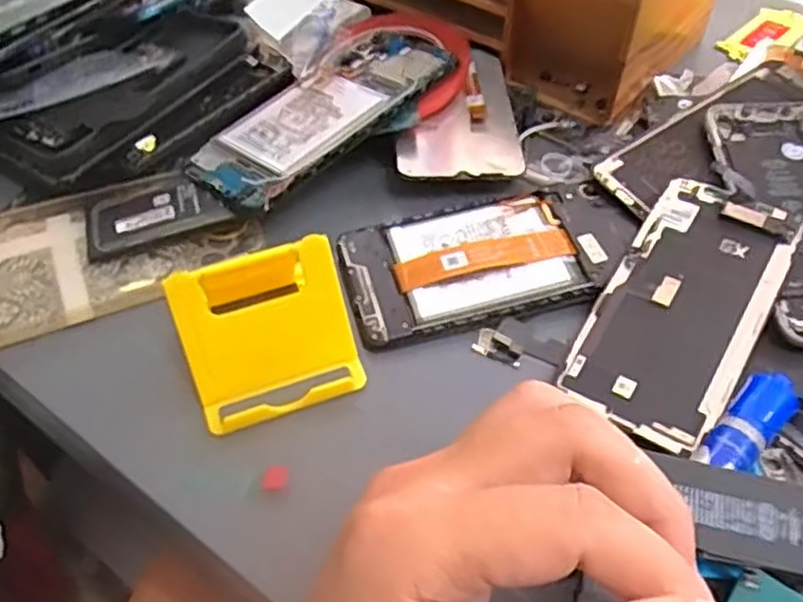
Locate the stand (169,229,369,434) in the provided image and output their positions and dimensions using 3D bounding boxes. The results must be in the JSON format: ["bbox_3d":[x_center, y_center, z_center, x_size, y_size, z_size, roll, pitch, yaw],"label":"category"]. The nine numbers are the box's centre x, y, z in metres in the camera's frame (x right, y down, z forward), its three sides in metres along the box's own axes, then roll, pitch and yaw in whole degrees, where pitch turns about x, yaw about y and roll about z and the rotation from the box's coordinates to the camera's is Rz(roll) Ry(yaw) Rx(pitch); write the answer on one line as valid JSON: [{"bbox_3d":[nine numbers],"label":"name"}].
[{"bbox_3d":[-0.061,0.007,0.313,0.072,0.048,0.074,-19,51,-15],"label":"stand"}]

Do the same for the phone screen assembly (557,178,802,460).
[{"bbox_3d":[0.128,0.001,0.323,0.066,0.004,0.134,26,65,22],"label":"phone screen assembly"}]

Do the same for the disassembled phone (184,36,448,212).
[{"bbox_3d":[-0.043,-0.106,0.401,0.157,0.009,0.069,-40,54,-22],"label":"disassembled phone"}]

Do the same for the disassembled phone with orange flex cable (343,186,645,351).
[{"bbox_3d":[0.044,-0.023,0.353,0.143,0.011,0.068,-12,50,-9],"label":"disassembled phone with orange flex cable"}]

